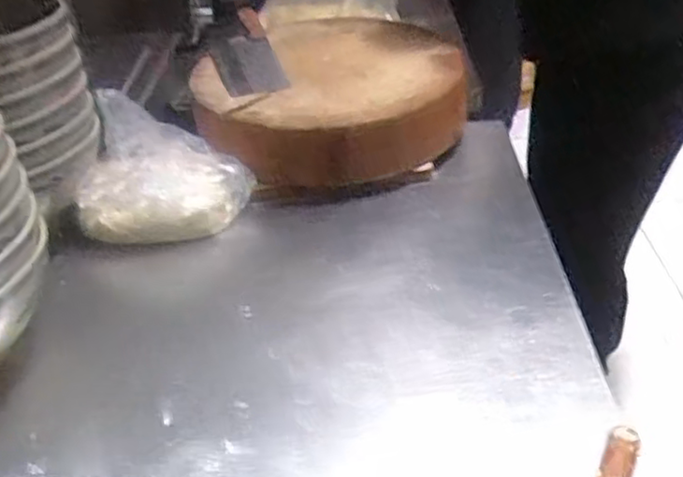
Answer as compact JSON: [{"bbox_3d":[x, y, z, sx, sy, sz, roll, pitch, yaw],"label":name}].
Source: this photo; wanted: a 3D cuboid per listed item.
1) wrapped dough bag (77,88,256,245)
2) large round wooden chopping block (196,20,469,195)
[{"bbox_3d":[-0.231,-0.092,0.914,0.207,0.142,0.142,1,36,7],"label":"wrapped dough bag"},{"bbox_3d":[-0.020,-0.226,1.097,0.386,0.126,0.415,-3,35,2],"label":"large round wooden chopping block"}]

